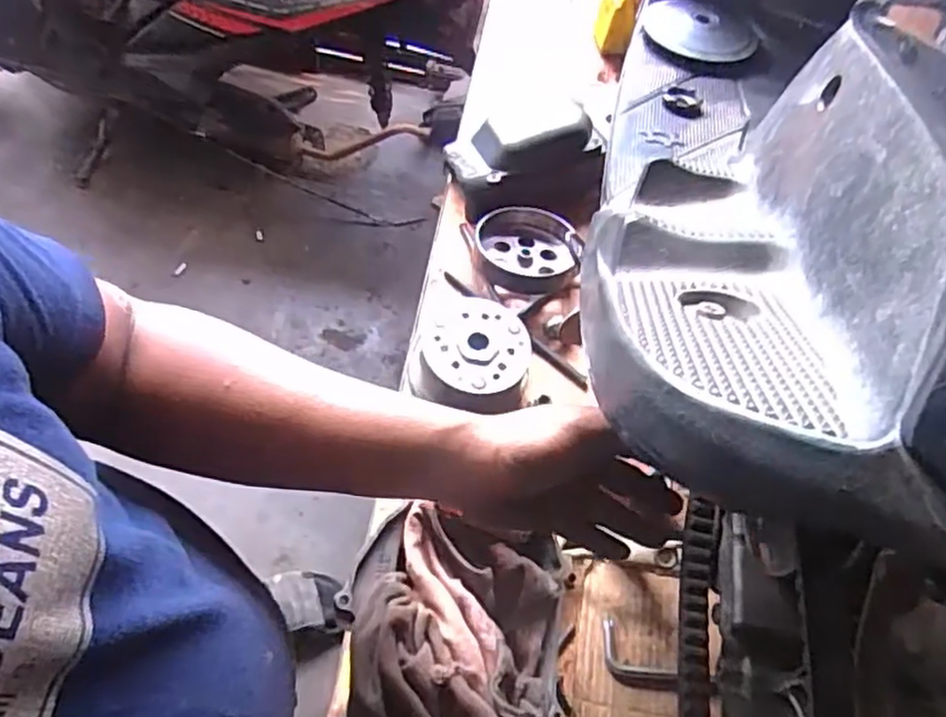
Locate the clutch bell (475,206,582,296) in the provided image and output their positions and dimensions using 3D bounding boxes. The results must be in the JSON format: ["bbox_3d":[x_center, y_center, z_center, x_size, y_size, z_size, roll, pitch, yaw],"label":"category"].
[{"bbox_3d":[0.060,-0.122,0.783,0.117,0.034,0.113,13,60,-1],"label":"clutch bell"}]

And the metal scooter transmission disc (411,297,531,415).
[{"bbox_3d":[0.003,-0.009,0.674,0.104,0.022,0.110,10,60,2],"label":"metal scooter transmission disc"}]

